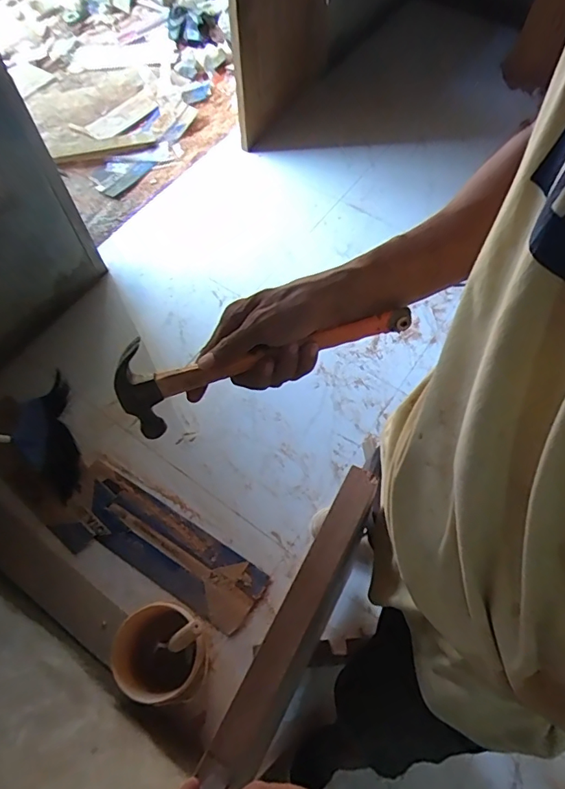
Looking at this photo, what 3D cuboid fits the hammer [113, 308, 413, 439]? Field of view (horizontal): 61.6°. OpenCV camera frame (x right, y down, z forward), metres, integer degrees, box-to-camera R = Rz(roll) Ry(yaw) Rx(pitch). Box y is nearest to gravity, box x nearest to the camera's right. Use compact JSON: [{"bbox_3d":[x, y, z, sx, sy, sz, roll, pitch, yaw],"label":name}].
[{"bbox_3d":[-0.018,-0.031,0.411,0.257,0.085,0.040,-17,63,2],"label":"hammer"}]

